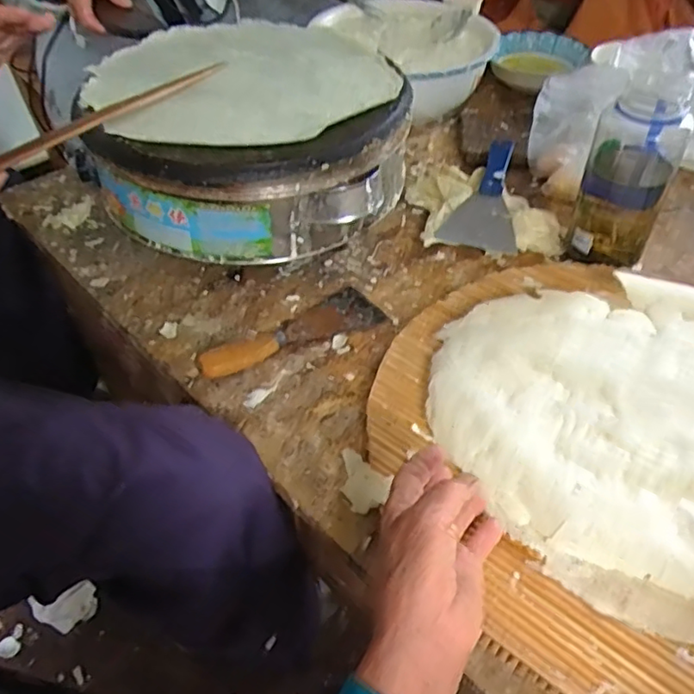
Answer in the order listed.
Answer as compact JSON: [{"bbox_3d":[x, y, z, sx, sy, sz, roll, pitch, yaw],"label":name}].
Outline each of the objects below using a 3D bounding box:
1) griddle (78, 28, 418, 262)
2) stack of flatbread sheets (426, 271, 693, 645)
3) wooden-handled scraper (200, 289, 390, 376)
[{"bbox_3d":[-0.106,-0.251,0.727,0.341,0.141,0.326,0,46,0],"label":"griddle"},{"bbox_3d":[0.252,0.053,0.511,0.319,0.033,0.329,-22,50,-19],"label":"stack of flatbread sheets"},{"bbox_3d":[-0.058,-0.021,0.619,0.194,0.027,0.062,-23,51,-20],"label":"wooden-handled scraper"}]

